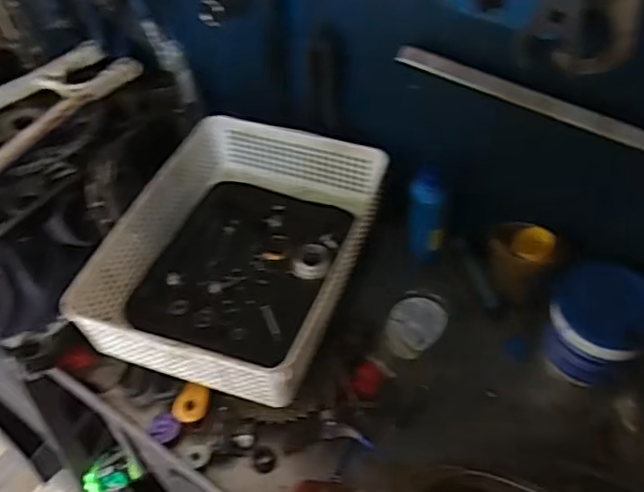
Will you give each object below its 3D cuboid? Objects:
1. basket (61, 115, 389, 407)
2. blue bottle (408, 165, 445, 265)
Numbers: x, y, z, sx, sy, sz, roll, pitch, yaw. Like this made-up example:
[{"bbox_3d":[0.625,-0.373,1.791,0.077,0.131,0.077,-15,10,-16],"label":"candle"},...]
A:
[{"bbox_3d":[-0.089,0.000,0.697,0.244,0.082,0.330,15,50,14],"label":"basket"},{"bbox_3d":[0.126,-0.033,0.726,0.044,0.137,0.030,19,51,17],"label":"blue bottle"}]

